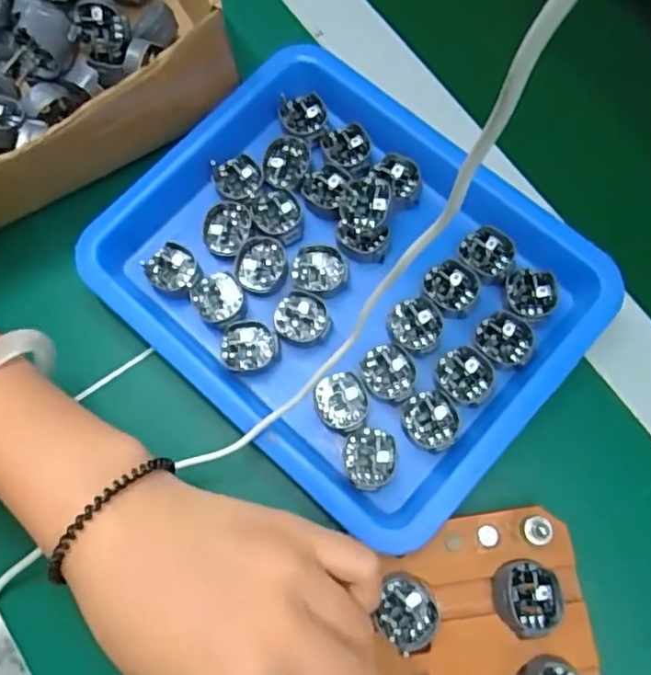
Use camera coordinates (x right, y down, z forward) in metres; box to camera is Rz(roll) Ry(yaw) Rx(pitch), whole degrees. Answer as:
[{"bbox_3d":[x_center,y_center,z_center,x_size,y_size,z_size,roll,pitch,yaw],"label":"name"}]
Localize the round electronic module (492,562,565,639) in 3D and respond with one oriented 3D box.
[{"bbox_3d":[0.086,0.110,0.263,0.028,0.010,0.029,0,73,1],"label":"round electronic module"}]

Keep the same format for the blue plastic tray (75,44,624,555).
[{"bbox_3d":[0.009,-0.029,0.311,0.214,0.032,0.173,40,77,12],"label":"blue plastic tray"}]

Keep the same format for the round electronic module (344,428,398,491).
[{"bbox_3d":[0.021,0.056,0.289,0.024,0.004,0.027,1,73,1],"label":"round electronic module"}]

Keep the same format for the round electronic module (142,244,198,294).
[{"bbox_3d":[-0.078,-0.035,0.319,0.024,0.005,0.026,0,73,1],"label":"round electronic module"}]

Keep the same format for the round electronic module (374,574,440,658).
[{"bbox_3d":[0.034,0.116,0.265,0.025,0.009,0.030,-17,73,-5],"label":"round electronic module"}]

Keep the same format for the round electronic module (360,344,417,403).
[{"bbox_3d":[0.030,0.017,0.299,0.025,0.004,0.025,0,73,1],"label":"round electronic module"}]

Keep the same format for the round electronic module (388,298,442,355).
[{"bbox_3d":[0.044,-0.007,0.304,0.026,0.004,0.026,0,73,1],"label":"round electronic module"}]

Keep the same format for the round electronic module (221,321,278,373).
[{"bbox_3d":[-0.038,0.005,0.310,0.025,0.011,0.027,0,73,1],"label":"round electronic module"}]

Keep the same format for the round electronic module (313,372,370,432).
[{"bbox_3d":[0.008,0.031,0.297,0.025,0.005,0.027,0,73,1],"label":"round electronic module"}]

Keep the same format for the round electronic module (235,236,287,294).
[{"bbox_3d":[-0.033,-0.037,0.318,0.026,0.004,0.028,-4,73,0],"label":"round electronic module"}]

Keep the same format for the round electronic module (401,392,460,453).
[{"bbox_3d":[0.049,0.039,0.295,0.026,0.005,0.025,0,73,1],"label":"round electronic module"}]

